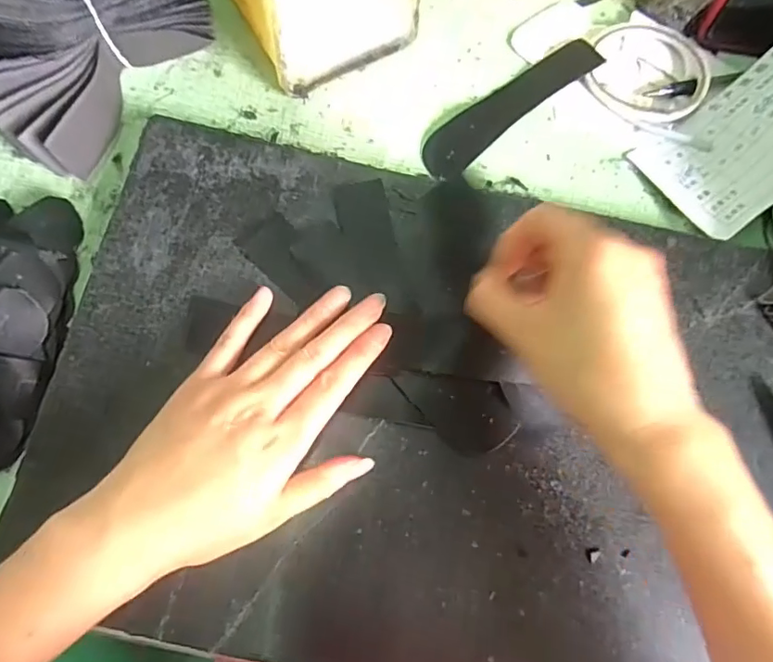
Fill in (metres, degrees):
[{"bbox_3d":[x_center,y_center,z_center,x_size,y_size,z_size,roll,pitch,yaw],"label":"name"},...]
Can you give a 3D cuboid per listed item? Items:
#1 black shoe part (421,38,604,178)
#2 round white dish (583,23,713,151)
[{"bbox_3d":[0.092,-0.169,0.391,0.159,0.006,0.037,-39,81,-13],"label":"black shoe part"},{"bbox_3d":[0.205,-0.193,0.396,0.103,0.013,0.089,24,74,3],"label":"round white dish"}]

